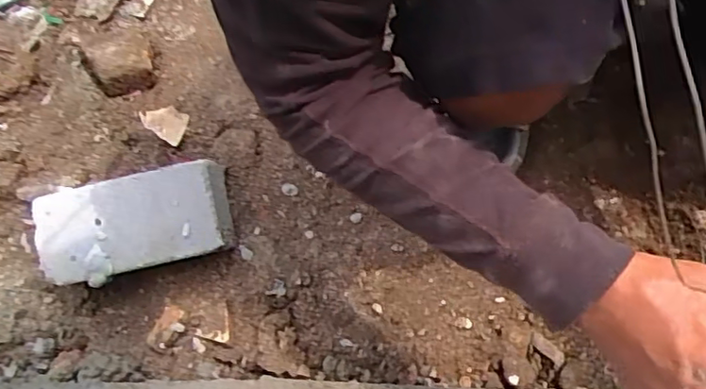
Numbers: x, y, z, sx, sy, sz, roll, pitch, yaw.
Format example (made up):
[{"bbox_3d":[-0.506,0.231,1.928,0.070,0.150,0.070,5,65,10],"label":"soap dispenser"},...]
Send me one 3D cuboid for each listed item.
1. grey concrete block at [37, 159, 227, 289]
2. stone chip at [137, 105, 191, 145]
[{"bbox_3d":[-0.245,0.029,0.649,0.213,0.069,0.114,-10,70,-3],"label":"grey concrete block"},{"bbox_3d":[-0.228,-0.089,0.727,0.064,0.018,0.041,34,74,12],"label":"stone chip"}]

